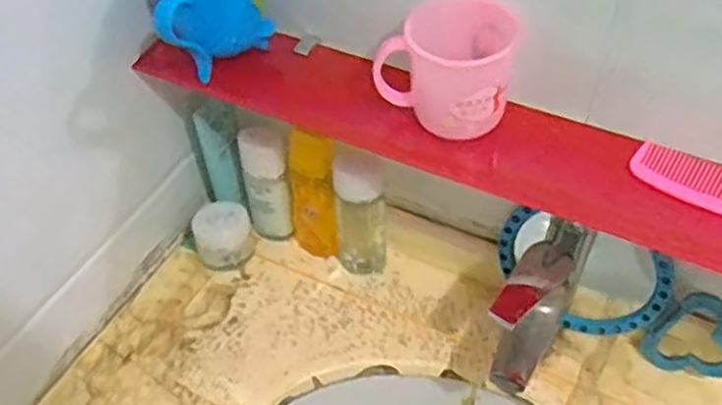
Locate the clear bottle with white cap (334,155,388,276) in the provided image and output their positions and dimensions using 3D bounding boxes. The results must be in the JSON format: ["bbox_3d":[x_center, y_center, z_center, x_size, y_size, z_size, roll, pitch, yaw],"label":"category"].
[{"bbox_3d":[0.001,0.017,0.772,0.049,0.139,0.042,1,51,4],"label":"clear bottle with white cap"}]

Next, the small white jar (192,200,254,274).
[{"bbox_3d":[-0.149,0.034,0.816,0.060,0.053,0.065,-2,51,2],"label":"small white jar"}]

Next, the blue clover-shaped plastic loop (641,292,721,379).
[{"bbox_3d":[0.306,0.131,0.686,0.016,0.099,0.070,-25,65,-40],"label":"blue clover-shaped plastic loop"}]

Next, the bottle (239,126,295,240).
[{"bbox_3d":[-0.099,-0.019,0.802,0.049,0.144,0.036,-10,51,-5],"label":"bottle"}]

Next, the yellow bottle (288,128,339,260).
[{"bbox_3d":[-0.049,-0.005,0.784,0.046,0.157,0.047,-10,51,-5],"label":"yellow bottle"}]

